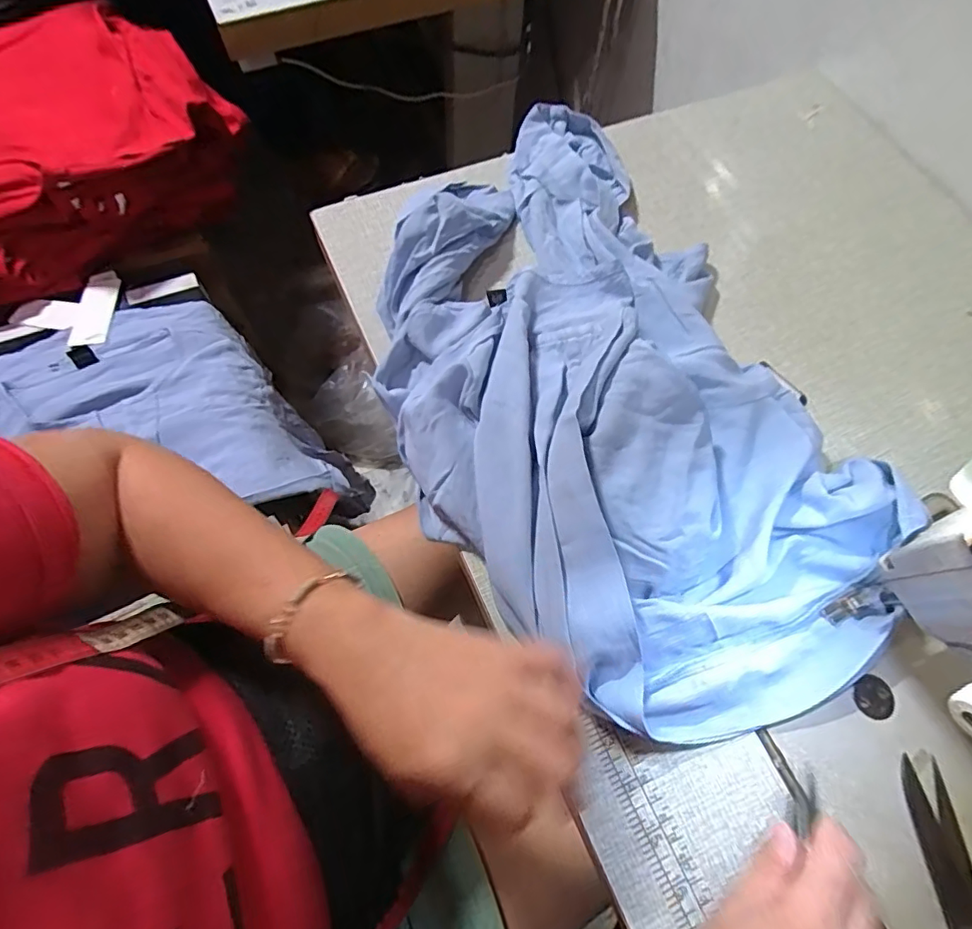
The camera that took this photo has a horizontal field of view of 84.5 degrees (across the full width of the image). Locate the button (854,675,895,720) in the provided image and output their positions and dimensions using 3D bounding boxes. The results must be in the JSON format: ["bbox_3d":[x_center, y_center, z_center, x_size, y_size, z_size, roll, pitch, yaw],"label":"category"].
[{"bbox_3d":[0.231,0.138,0.317,0.023,0.004,0.024,1,68,-2],"label":"button"}]

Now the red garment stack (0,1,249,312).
[{"bbox_3d":[-0.614,-0.397,0.704,0.538,0.144,0.292,-32,72,-14],"label":"red garment stack"}]

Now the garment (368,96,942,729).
[{"bbox_3d":[0.070,-0.063,0.361,0.267,0.067,0.458,-24,71,-12],"label":"garment"}]

